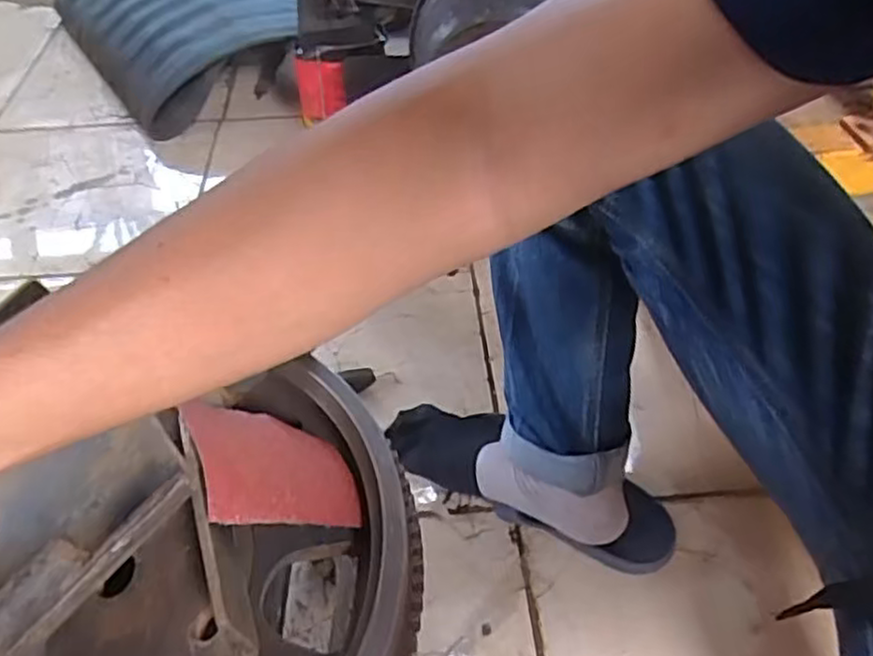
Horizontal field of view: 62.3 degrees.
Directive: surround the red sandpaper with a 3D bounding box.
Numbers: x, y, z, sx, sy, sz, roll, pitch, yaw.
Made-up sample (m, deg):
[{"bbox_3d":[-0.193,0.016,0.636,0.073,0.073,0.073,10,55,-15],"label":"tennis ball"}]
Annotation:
[{"bbox_3d":[-0.078,0.065,0.351,0.093,0.008,0.070,23,23,-49],"label":"red sandpaper"}]

